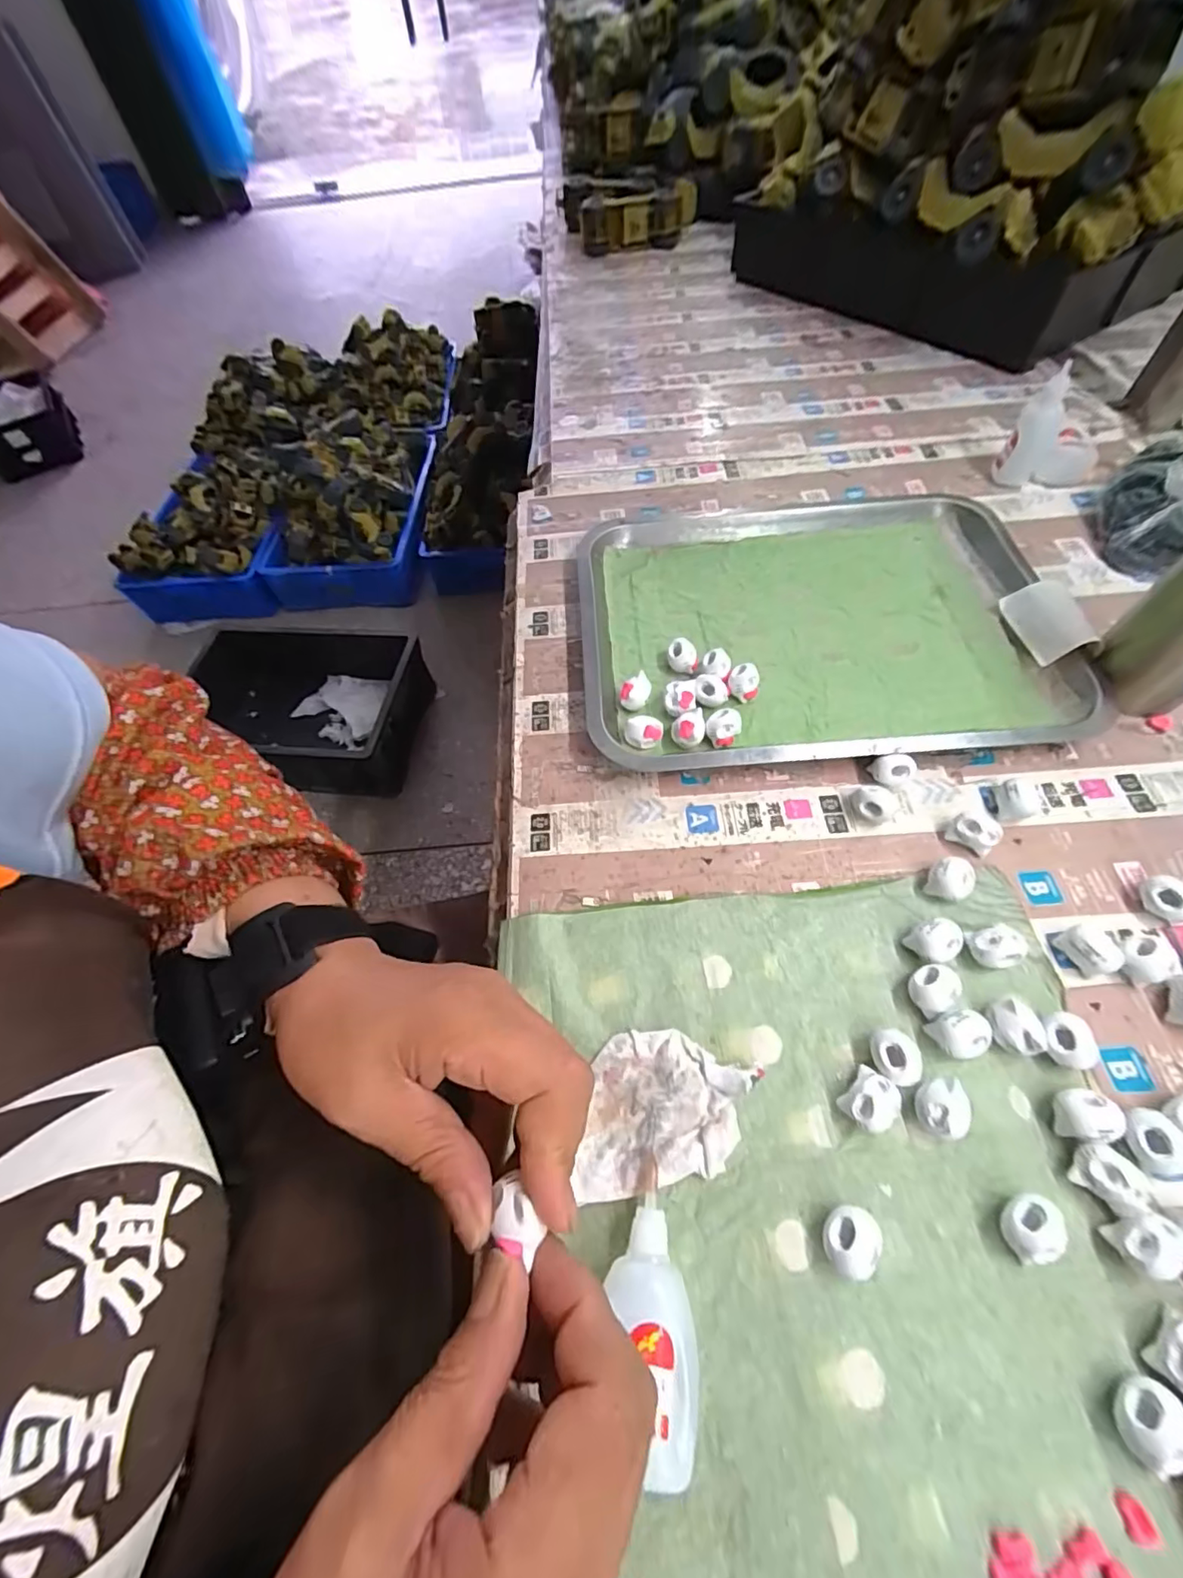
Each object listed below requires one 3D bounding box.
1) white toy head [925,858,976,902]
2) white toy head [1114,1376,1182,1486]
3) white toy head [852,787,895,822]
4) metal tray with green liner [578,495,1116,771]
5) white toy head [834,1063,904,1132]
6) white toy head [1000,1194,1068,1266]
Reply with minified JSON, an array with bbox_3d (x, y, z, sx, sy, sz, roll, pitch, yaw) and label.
[{"bbox_3d":[0.209,0.053,0.323,0.023,0.017,0.022,-2,59,3],"label":"white toy head"},{"bbox_3d":[0.213,0.242,0.212,0.027,0.021,0.017,-36,63,-16],"label":"white toy head"},{"bbox_3d":[0.180,0.010,0.353,0.023,0.019,0.020,38,69,23],"label":"white toy head"},{"bbox_3d":[0.166,-0.129,0.429,0.339,0.023,0.261,-4,59,2],"label":"metal tray with green liner"},{"bbox_3d":[0.136,0.153,0.270,0.021,0.018,0.025,38,69,23],"label":"white toy head"},{"bbox_3d":[0.192,0.192,0.244,0.026,0.020,0.018,-32,62,-14],"label":"white toy head"}]

